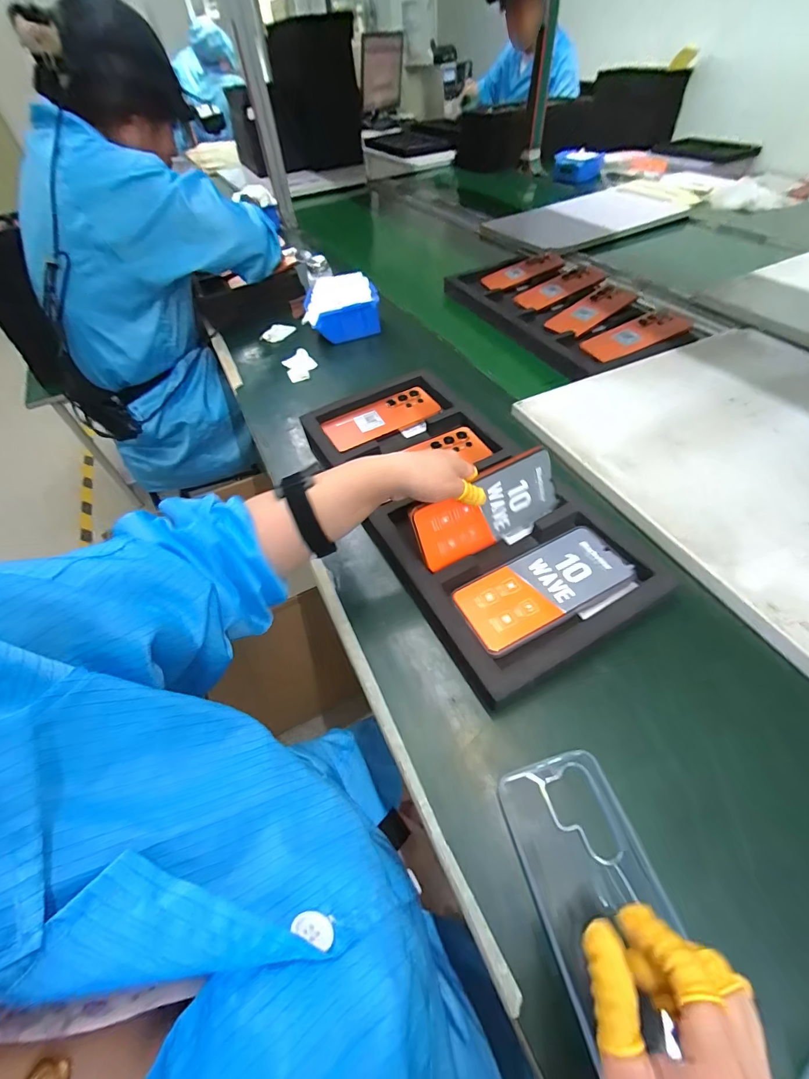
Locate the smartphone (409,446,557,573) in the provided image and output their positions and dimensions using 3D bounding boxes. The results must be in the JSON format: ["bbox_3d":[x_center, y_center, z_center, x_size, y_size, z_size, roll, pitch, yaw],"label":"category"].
[{"bbox_3d":[0.087,-0.030,0.435,0.166,0.081,0.007,-27,30,-15],"label":"smartphone"}]

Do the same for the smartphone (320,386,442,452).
[{"bbox_3d":[-0.036,-0.182,0.627,0.166,0.015,0.077,-21,56,-6],"label":"smartphone"}]

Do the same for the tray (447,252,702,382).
[{"bbox_3d":[0.297,-0.460,0.806,0.261,0.037,0.462,-18,52,-10],"label":"tray"}]

